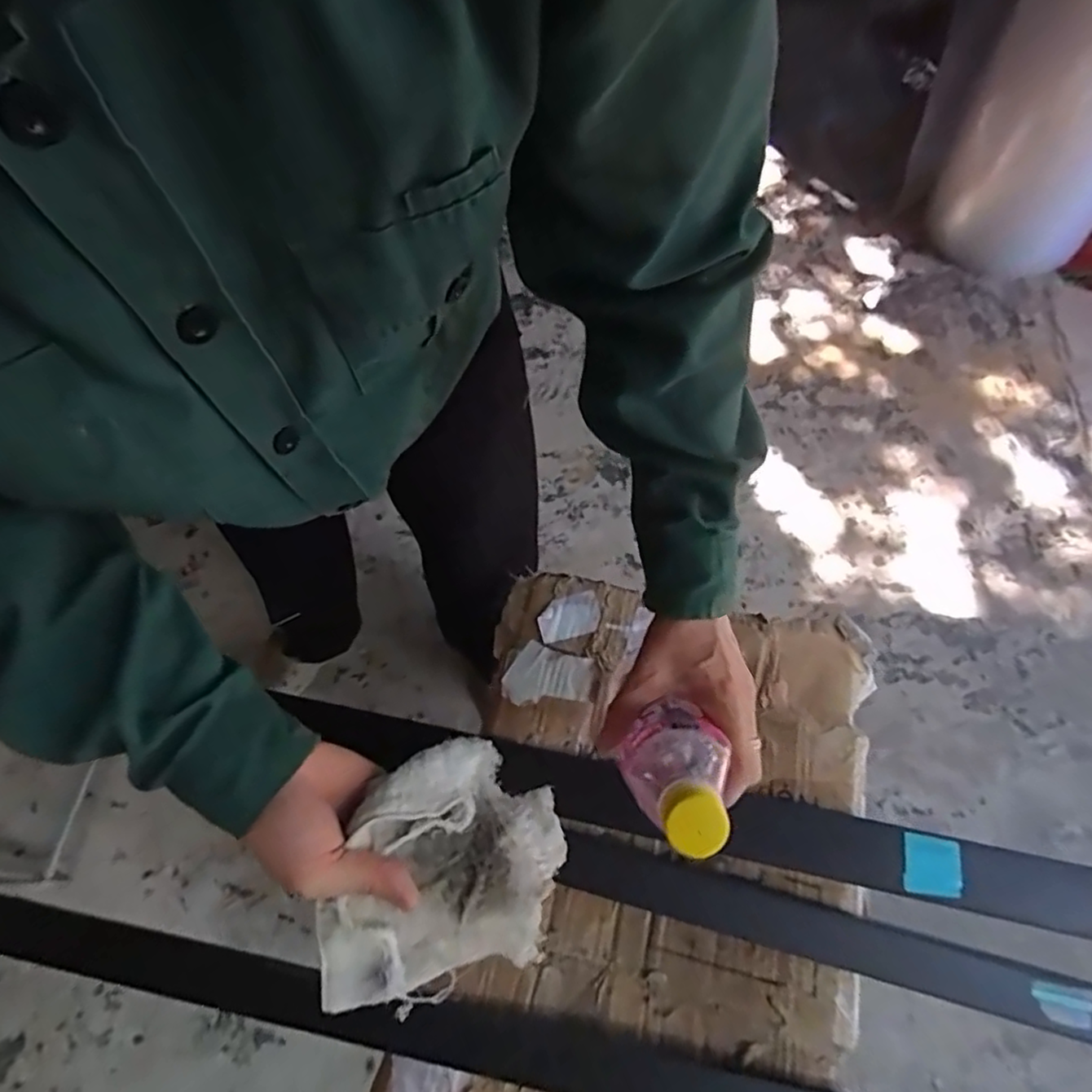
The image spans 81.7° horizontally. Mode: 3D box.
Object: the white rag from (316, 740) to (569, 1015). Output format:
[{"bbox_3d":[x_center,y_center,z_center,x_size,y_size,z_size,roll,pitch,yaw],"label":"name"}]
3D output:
[{"bbox_3d":[-0.055,0.179,0.362,0.068,0.144,0.121,-40,53,32],"label":"white rag"}]

